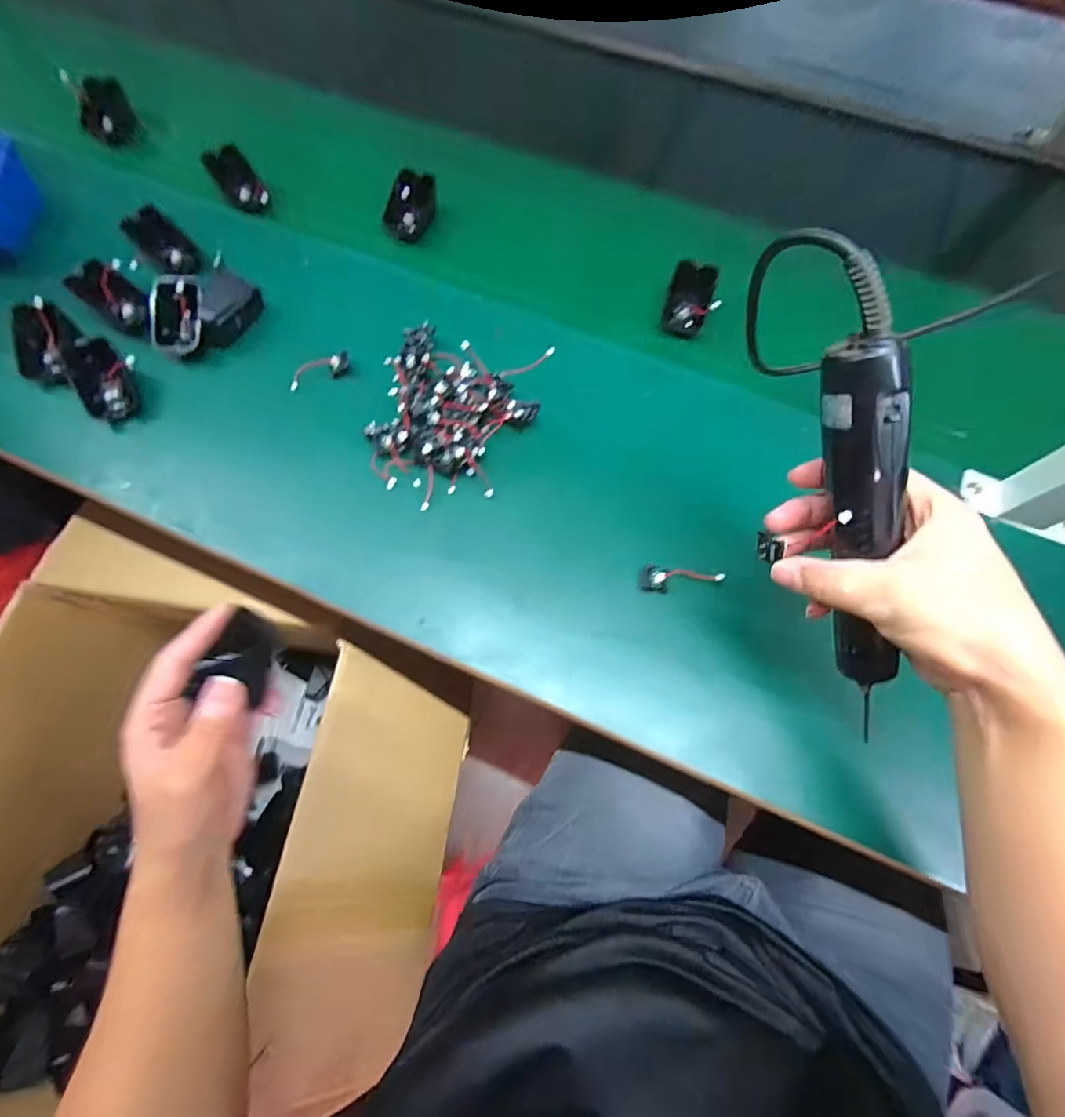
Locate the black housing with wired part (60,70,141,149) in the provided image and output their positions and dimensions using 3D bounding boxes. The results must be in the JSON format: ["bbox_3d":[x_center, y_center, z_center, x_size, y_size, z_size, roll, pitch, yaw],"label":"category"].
[{"bbox_3d":[-0.512,-0.535,0.610,0.060,0.071,0.030,-34,74,-13],"label":"black housing with wired part"}]

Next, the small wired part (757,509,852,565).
[{"bbox_3d":[0.158,-0.014,0.300,0.008,0.062,0.019,12,68,-22],"label":"small wired part"}]

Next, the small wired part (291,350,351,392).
[{"bbox_3d":[-0.208,-0.183,0.491,0.062,0.012,0.027,-30,73,-12],"label":"small wired part"}]

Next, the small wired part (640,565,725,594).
[{"bbox_3d":[0.124,0.019,0.423,0.066,0.012,0.023,9,70,2],"label":"small wired part"}]

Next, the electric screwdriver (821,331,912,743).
[{"bbox_3d":[0.189,-0.005,0.292,0.028,0.032,0.231,-21,115,-9],"label":"electric screwdriver"}]

